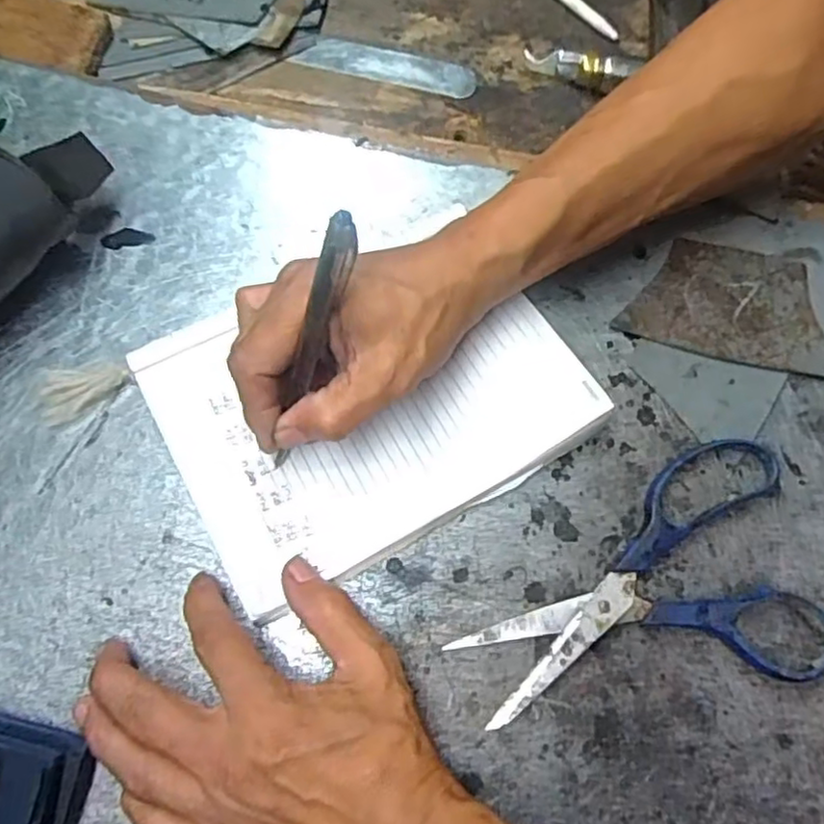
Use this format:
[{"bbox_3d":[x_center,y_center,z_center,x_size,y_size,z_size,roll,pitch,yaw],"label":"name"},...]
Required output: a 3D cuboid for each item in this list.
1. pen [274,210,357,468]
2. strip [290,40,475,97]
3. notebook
[{"bbox_3d":[-0.044,-0.024,0.288,0.010,0.134,0.015,28,38,8],"label":"pen"},{"bbox_3d":[-0.018,-0.233,0.453,0.120,0.004,0.027,13,69,2],"label":"strip"},{"bbox_3d":[-0.022,-0.012,0.335,0.195,0.024,0.149,-26,72,-11],"label":"notebook"}]

